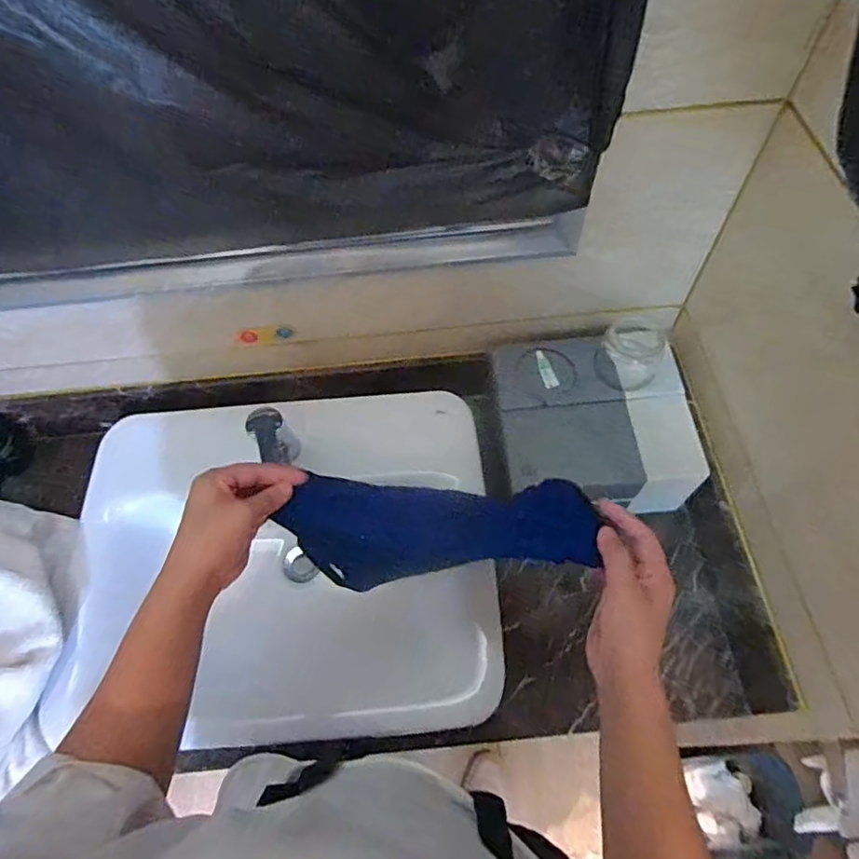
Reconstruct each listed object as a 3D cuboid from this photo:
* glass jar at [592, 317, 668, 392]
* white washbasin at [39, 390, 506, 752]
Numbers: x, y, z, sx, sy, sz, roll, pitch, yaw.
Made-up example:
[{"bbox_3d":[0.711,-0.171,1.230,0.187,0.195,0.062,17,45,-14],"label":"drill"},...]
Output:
[{"bbox_3d":[0.277,-0.109,0.802,0.081,0.076,0.081,-1,61,2],"label":"glass jar"},{"bbox_3d":[-0.184,0.177,0.792,0.533,0.140,0.439,-5,61,0],"label":"white washbasin"}]

